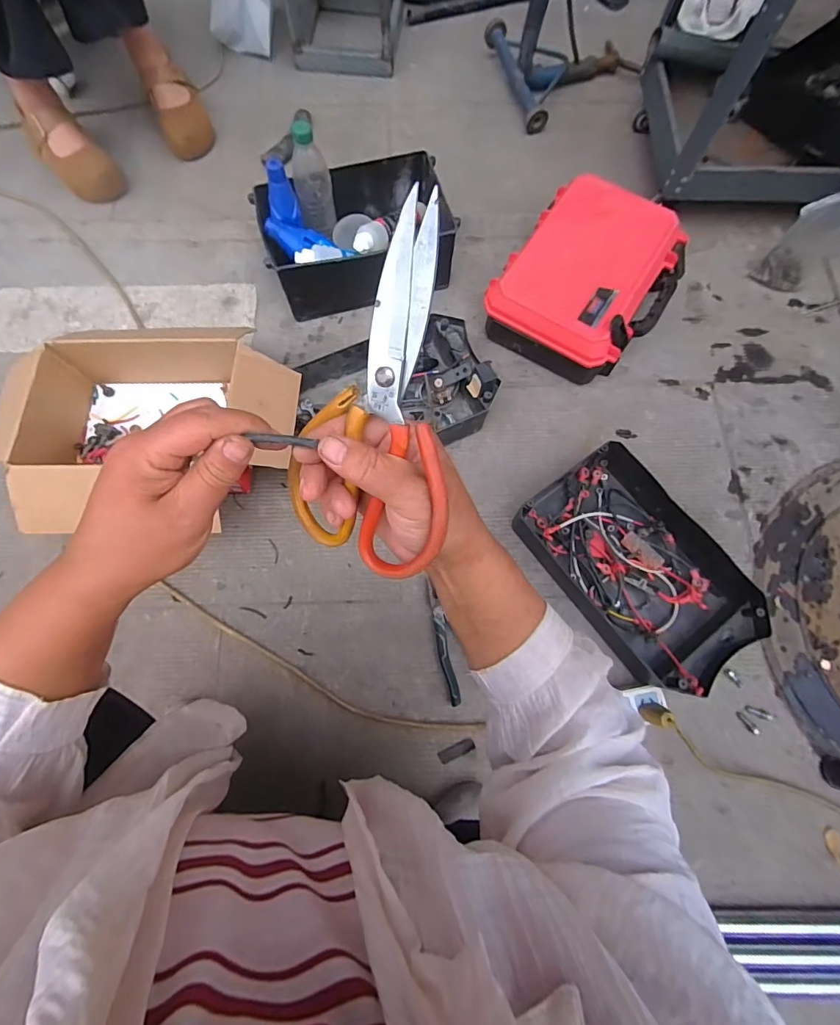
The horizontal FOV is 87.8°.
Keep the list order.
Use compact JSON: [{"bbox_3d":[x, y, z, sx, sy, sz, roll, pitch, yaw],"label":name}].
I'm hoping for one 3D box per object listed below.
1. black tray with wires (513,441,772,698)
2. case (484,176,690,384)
[{"bbox_3d":[0.340,0.084,0.696,0.225,0.084,0.355,-37,78,-10],"label":"black tray with wires"},{"bbox_3d":[0.313,-0.429,0.818,0.278,0.108,0.346,32,77,8],"label":"case"}]

